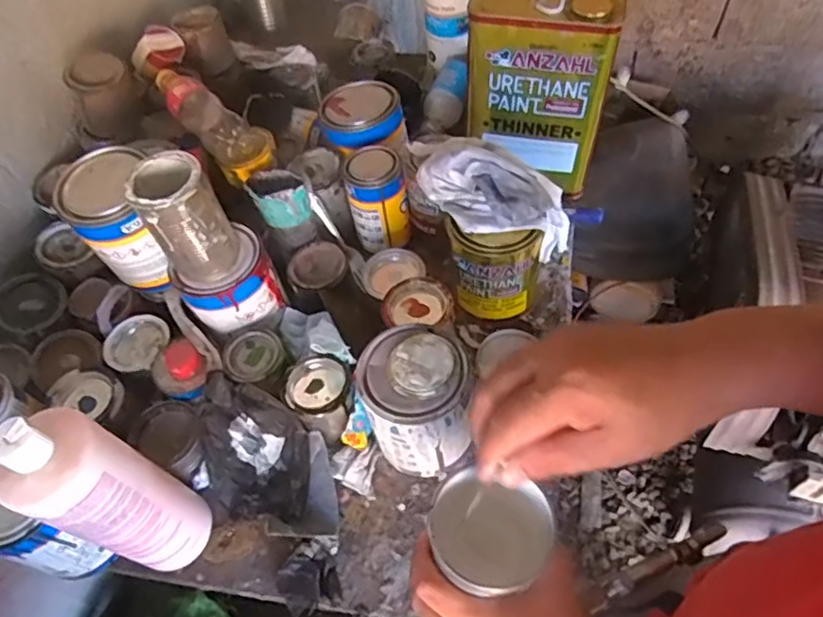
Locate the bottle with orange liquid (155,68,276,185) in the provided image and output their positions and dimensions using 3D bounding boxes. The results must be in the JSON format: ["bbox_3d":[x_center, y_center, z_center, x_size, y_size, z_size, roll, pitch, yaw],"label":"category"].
[{"bbox_3d":[-0.255,-0.250,0.760,0.073,0.060,0.216,-35,61,-18],"label":"bottle with orange liquid"}]

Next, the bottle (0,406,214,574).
[{"bbox_3d":[-0.249,0.158,0.513,0.076,0.231,0.078,-2,56,3],"label":"bottle"}]

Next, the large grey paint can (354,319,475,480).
[{"bbox_3d":[0.005,0.091,0.599,0.101,0.136,0.101,-2,56,3],"label":"large grey paint can"}]

